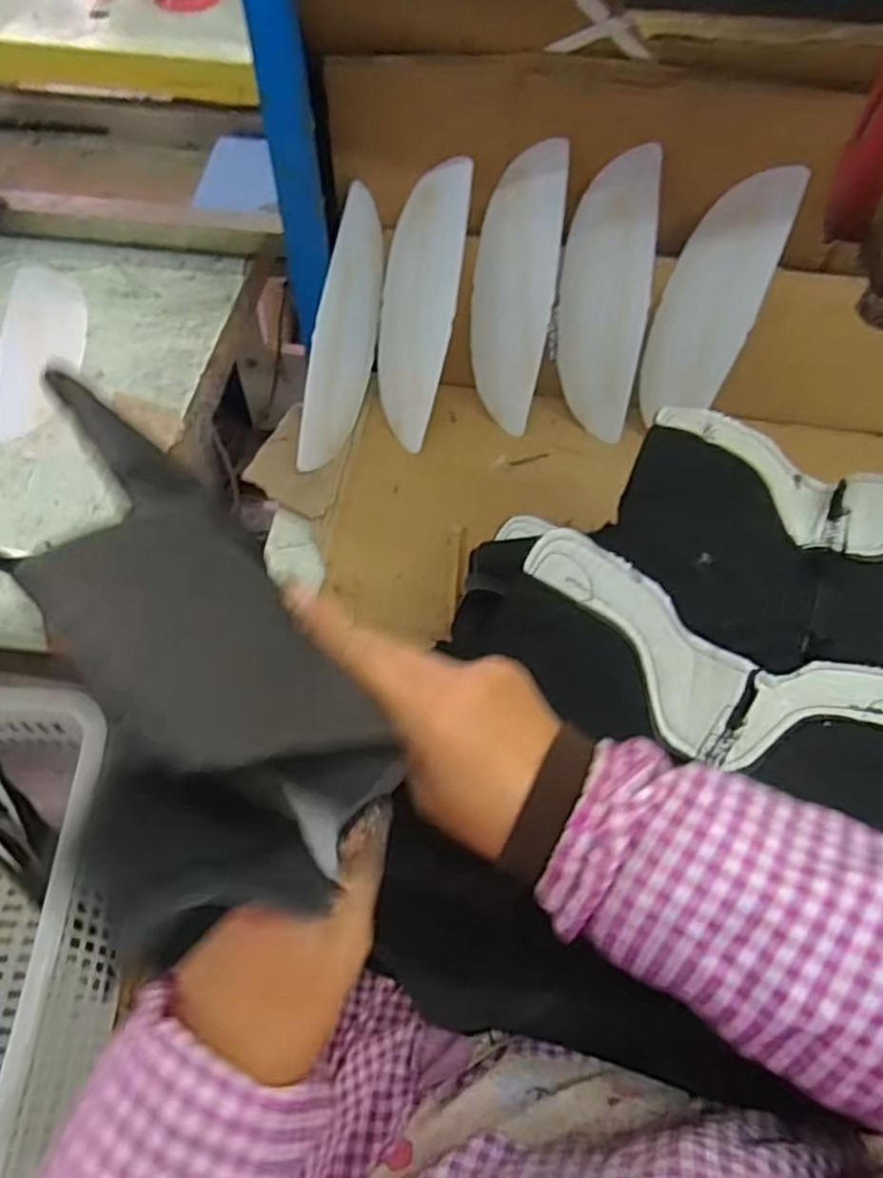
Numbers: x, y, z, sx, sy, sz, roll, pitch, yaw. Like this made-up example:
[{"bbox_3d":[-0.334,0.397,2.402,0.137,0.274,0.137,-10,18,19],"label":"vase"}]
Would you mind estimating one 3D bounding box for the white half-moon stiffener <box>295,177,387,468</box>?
[{"bbox_3d":[-0.077,-0.207,0.605,0.011,0.213,0.069,21,15,32],"label":"white half-moon stiffener"}]

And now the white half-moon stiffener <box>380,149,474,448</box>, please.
[{"bbox_3d":[-0.021,-0.227,0.594,0.074,0.211,0.008,25,26,33],"label":"white half-moon stiffener"}]

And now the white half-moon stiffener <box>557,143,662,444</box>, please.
[{"bbox_3d":[0.131,-0.231,0.590,0.072,0.211,0.006,15,32,24],"label":"white half-moon stiffener"}]

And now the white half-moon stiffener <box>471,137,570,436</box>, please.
[{"bbox_3d":[0.057,-0.241,0.596,0.071,0.211,0.007,23,33,26],"label":"white half-moon stiffener"}]

